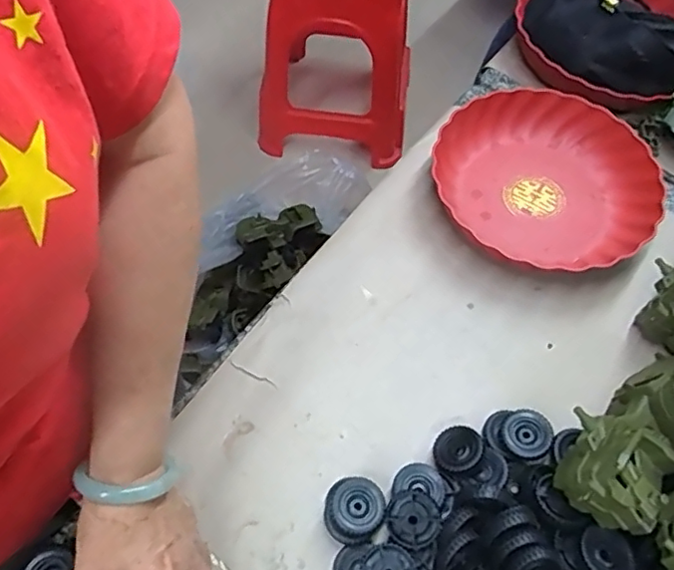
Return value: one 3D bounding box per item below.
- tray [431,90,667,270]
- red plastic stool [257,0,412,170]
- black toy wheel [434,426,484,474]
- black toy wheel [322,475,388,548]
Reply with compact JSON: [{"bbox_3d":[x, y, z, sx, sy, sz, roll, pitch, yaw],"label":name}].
[{"bbox_3d":[0.228,-0.116,0.643,0.241,0.041,0.227,28,64,13],"label":"tray"},{"bbox_3d":[-0.005,-0.621,1.493,0.382,0.449,0.382,3,61,0],"label":"red plastic stool"},{"bbox_3d":[0.106,0.144,0.504,0.042,0.014,0.042,-5,57,8],"label":"black toy wheel"},{"bbox_3d":[0.013,0.183,0.468,0.048,0.019,0.049,1,61,-1],"label":"black toy wheel"}]

